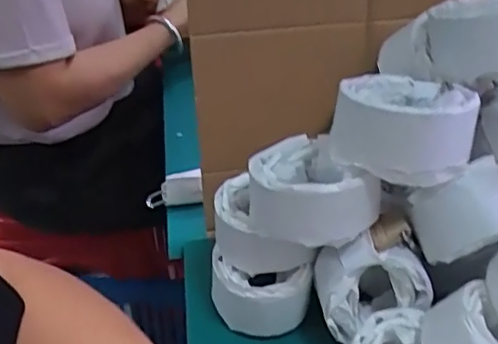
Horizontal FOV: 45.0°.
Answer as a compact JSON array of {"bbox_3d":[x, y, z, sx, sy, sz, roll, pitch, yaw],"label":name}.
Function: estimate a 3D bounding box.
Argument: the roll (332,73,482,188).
[{"bbox_3d":[0.113,-0.040,0.432,0.092,0.056,0.088,11,39,13],"label":"roll"}]

